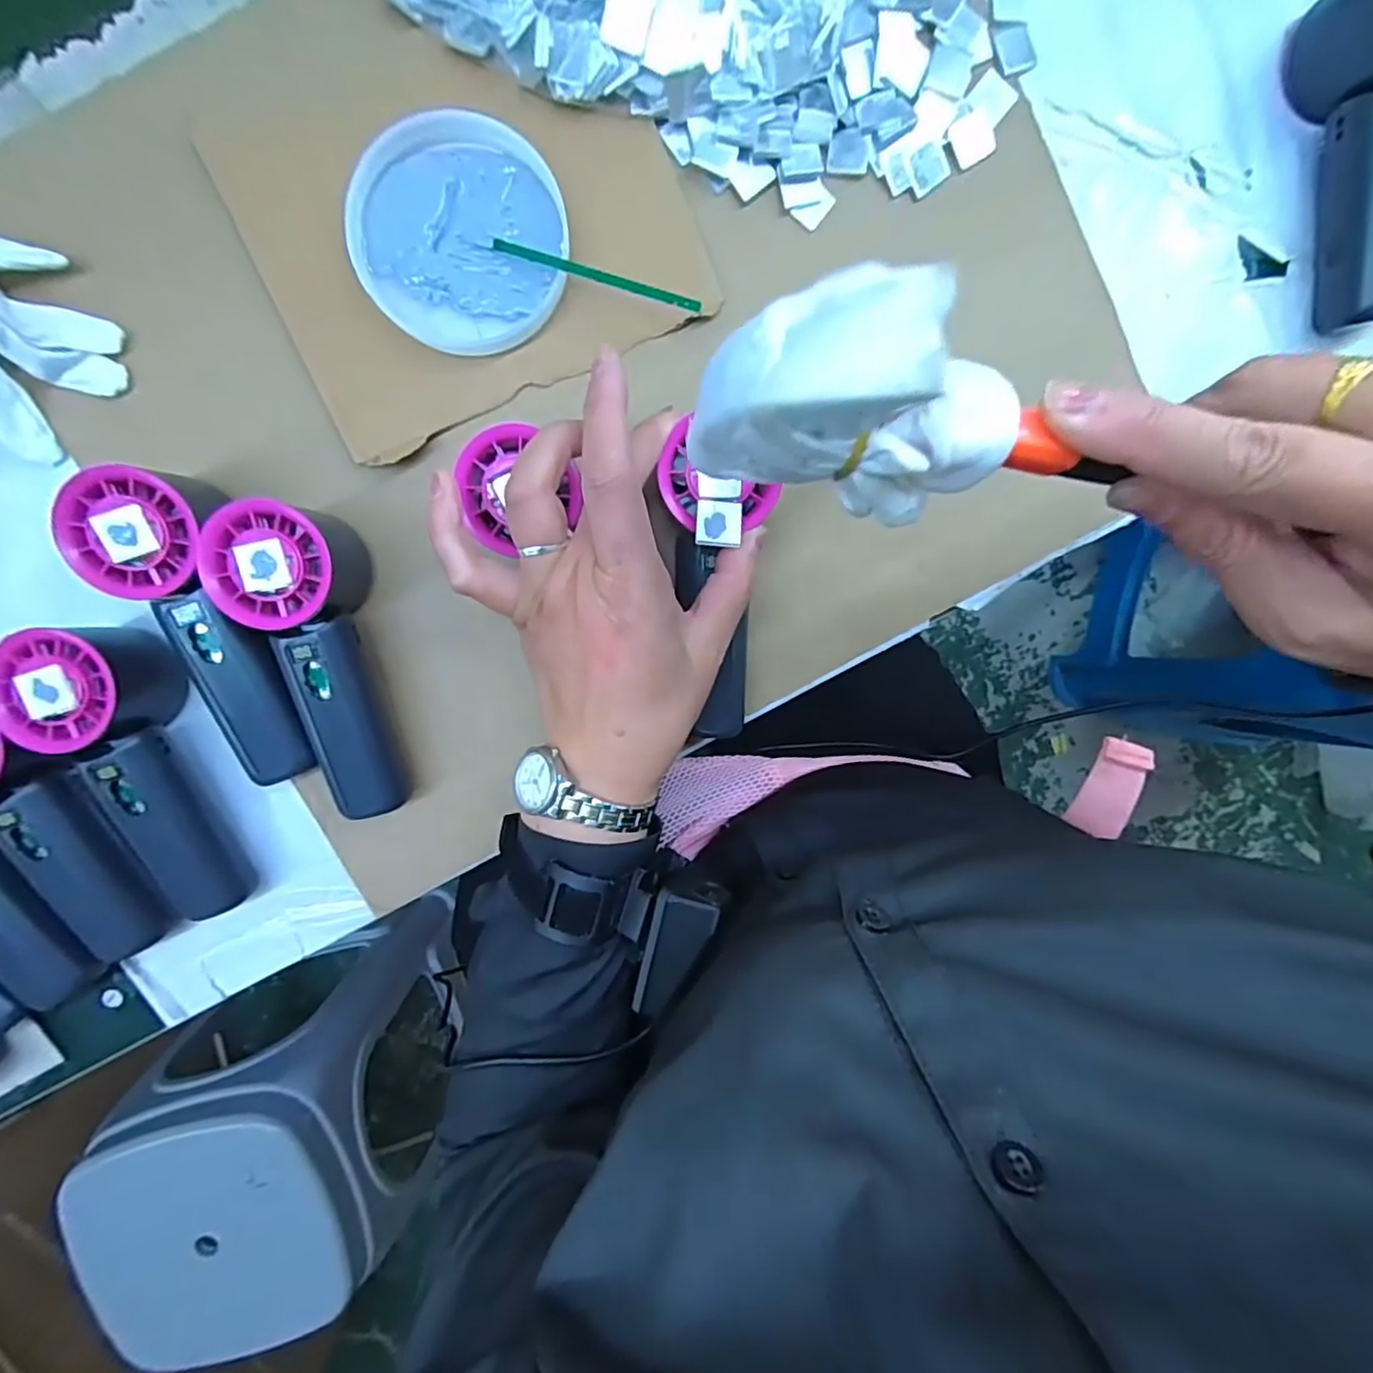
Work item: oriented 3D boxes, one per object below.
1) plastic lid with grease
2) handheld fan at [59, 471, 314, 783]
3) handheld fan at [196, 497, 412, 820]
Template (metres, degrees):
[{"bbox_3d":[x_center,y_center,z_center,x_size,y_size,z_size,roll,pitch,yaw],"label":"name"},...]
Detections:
[{"bbox_3d":[-0.108,-0.215,0.308,0.097,0.020,0.096,0,98,-4],"label":"plastic lid with grease"},{"bbox_3d":[-0.226,-0.027,0.314,0.058,0.056,0.153,-26,99,0],"label":"handheld fan"},{"bbox_3d":[-0.184,-0.009,0.317,0.051,0.051,0.152,-8,98,-3],"label":"handheld fan"}]

